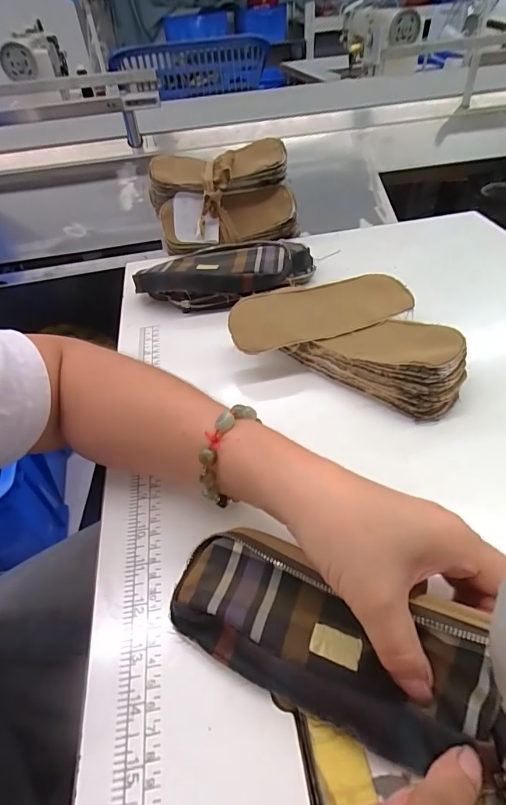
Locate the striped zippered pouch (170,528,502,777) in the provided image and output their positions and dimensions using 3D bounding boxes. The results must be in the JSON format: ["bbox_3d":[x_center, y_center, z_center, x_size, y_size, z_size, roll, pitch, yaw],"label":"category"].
[{"bbox_3d":[0.036,0.124,0.212,0.164,0.036,0.066,16,50,18],"label":"striped zippered pouch"}]

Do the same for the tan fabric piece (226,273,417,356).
[{"bbox_3d":[0.067,-0.095,0.401,0.184,0.011,0.074,-17,57,-14],"label":"tan fabric piece"}]

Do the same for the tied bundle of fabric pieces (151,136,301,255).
[{"bbox_3d":[-0.045,-0.299,0.580,0.198,0.097,0.123,-15,46,-8],"label":"tied bundle of fabric pieces"}]

